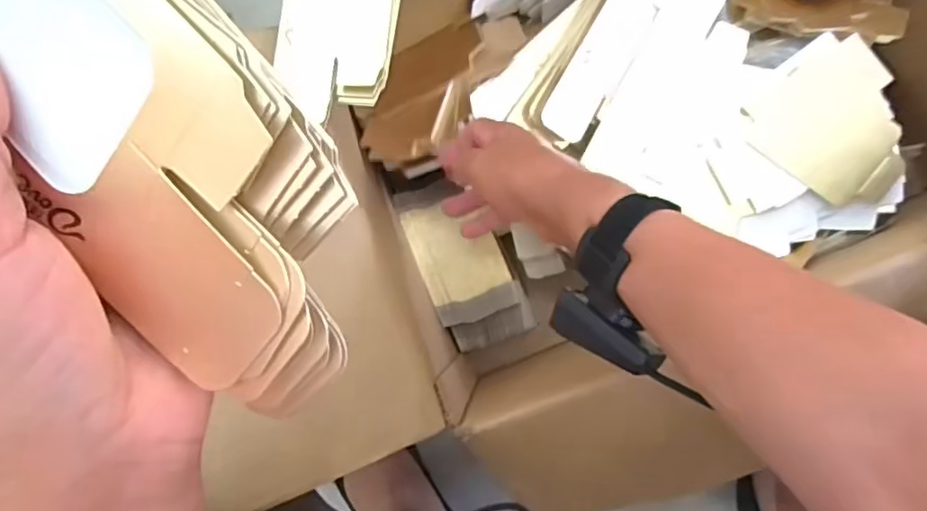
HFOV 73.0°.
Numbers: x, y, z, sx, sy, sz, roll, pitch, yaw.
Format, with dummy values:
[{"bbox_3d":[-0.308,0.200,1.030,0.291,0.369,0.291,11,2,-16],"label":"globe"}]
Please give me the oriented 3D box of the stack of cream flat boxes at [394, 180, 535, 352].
[{"bbox_3d":[0.001,0.008,0.624,0.080,0.045,0.166,-23,85,3],"label":"stack of cream flat boxes"}]

